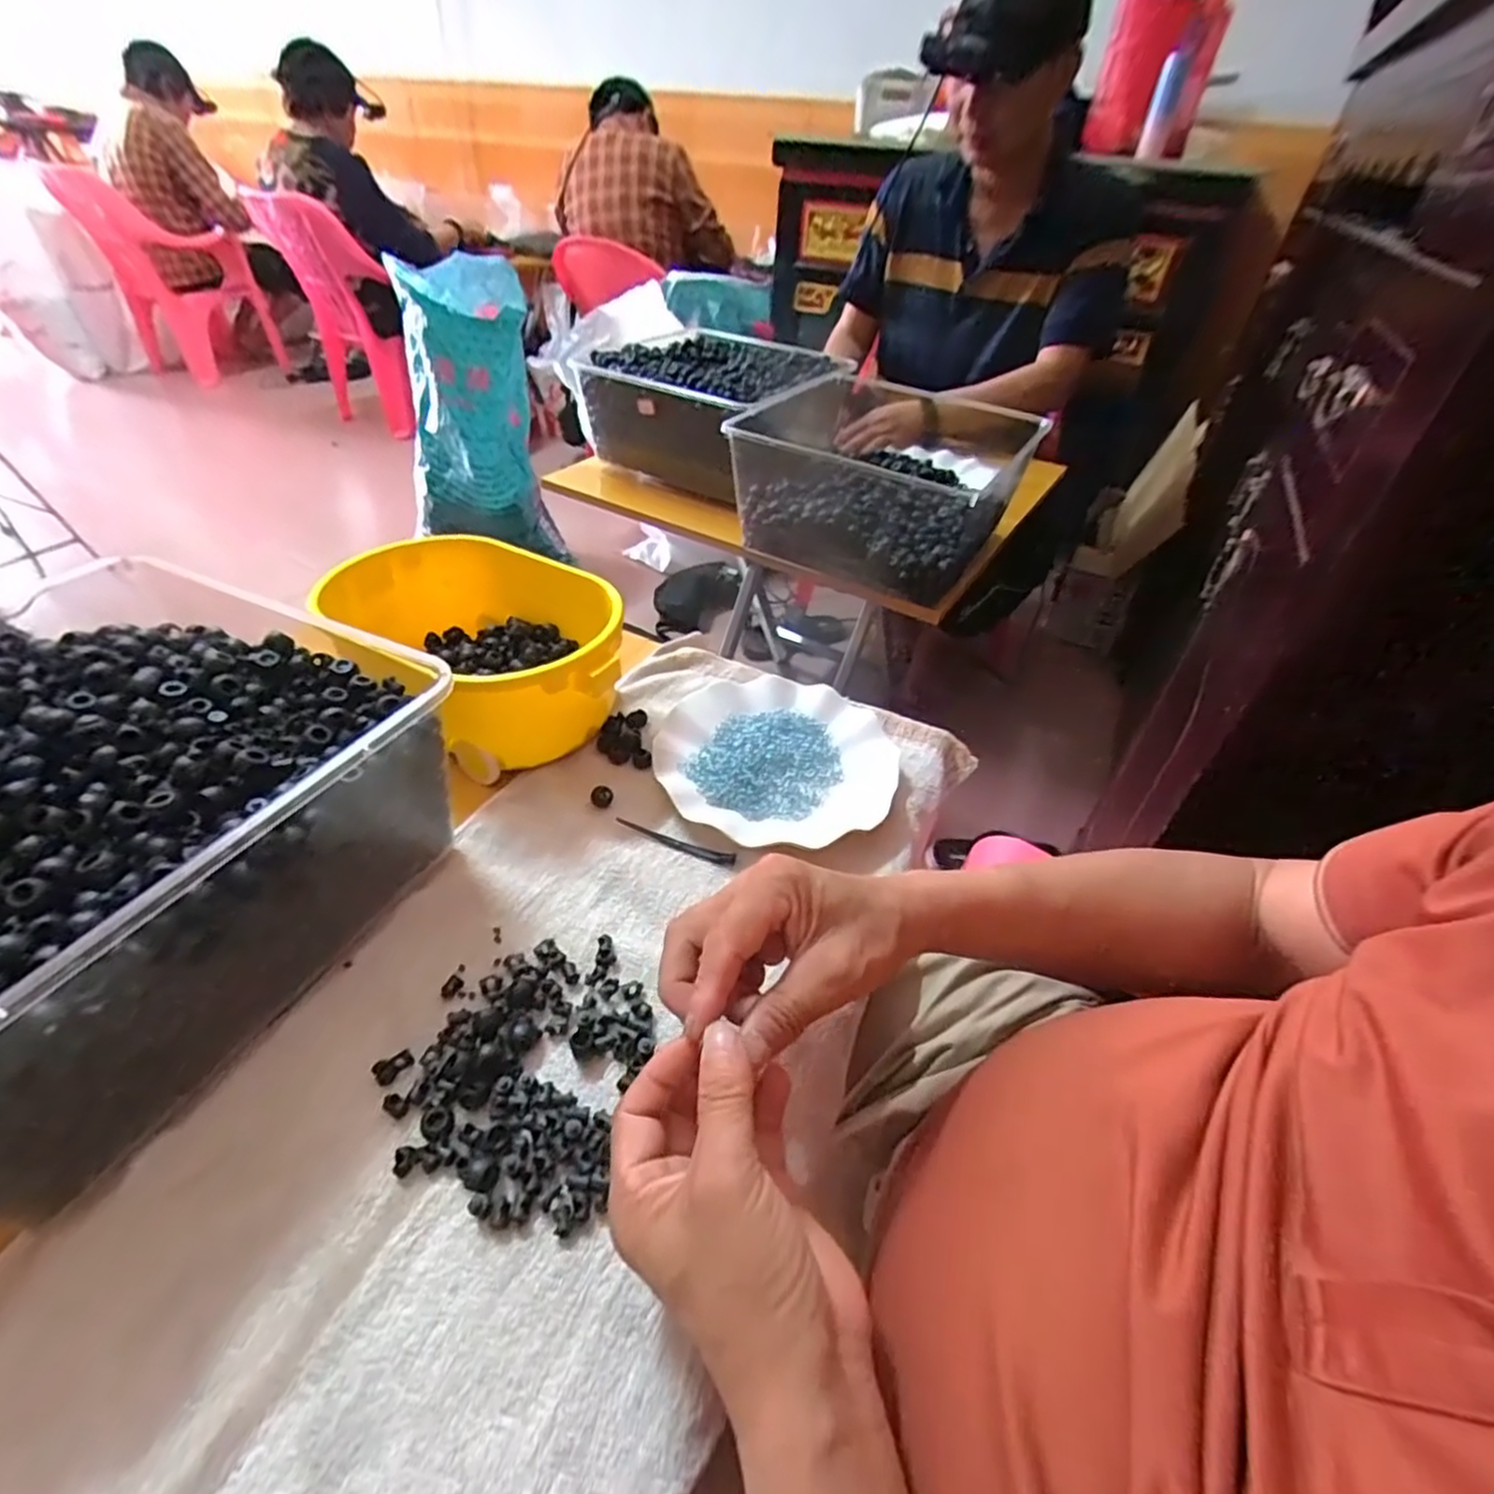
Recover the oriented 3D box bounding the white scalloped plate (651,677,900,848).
[{"bbox_3d":[0.026,0.004,0.554,0.177,0.026,0.177,2,41,-2],"label":"white scalloped plate"}]

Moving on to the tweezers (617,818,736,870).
[{"bbox_3d":[-0.052,0.067,0.490,0.089,0.005,0.011,16,42,13],"label":"tweezers"}]

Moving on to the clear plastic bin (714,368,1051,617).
[{"bbox_3d":[0.150,-0.311,0.846,0.302,0.145,0.282,24,45,21],"label":"clear plastic bin"}]

